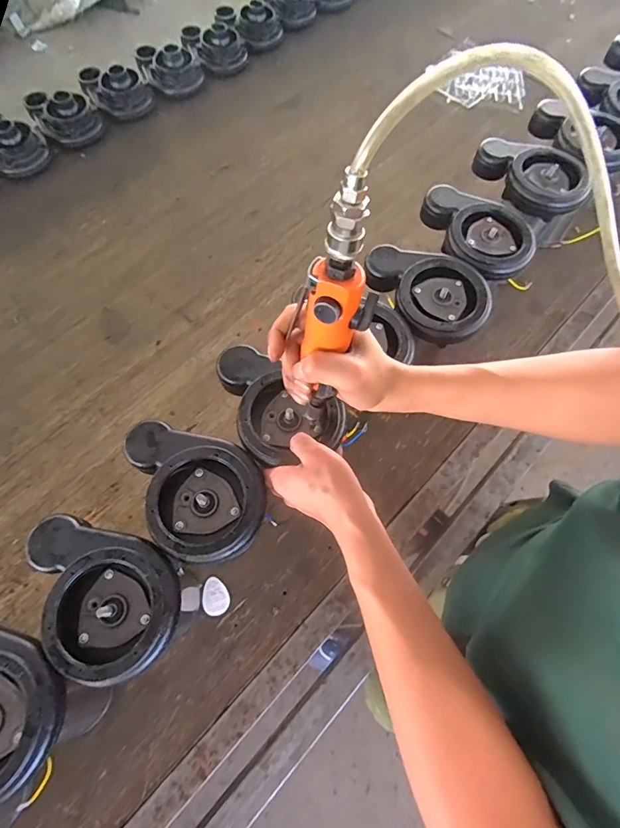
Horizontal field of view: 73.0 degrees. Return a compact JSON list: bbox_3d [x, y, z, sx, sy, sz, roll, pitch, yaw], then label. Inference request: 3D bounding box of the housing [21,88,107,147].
[{"bbox_3d":[-0.507,-0.627,0.875,0.122,0.065,0.129,0,67,-1],"label":"housing"}]

